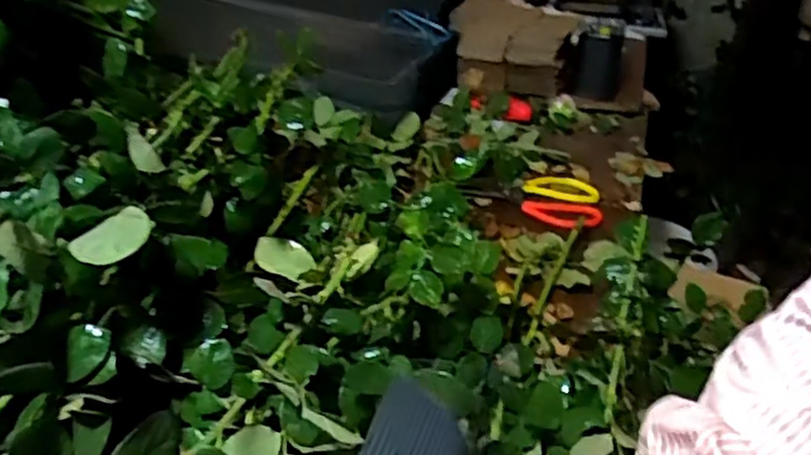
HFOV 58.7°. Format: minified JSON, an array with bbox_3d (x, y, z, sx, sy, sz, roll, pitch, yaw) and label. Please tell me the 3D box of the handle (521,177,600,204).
[{"bbox_3d":[0.211,-0.053,0.975,0.099,0.006,0.057,12,34,13],"label":"handle"}]

